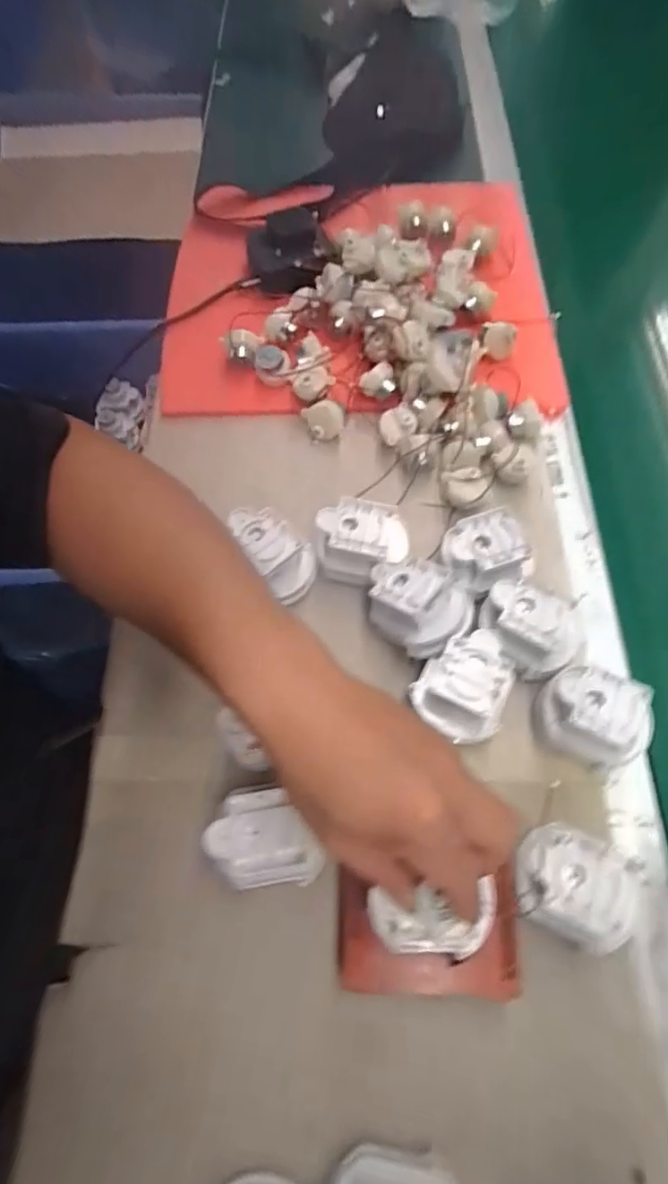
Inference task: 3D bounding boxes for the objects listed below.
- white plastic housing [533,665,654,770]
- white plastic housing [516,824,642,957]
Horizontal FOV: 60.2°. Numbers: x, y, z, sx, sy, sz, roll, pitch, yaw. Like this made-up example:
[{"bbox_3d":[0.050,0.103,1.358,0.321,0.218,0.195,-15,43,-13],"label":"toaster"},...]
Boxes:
[{"bbox_3d":[0.172,0.083,0.391,0.067,0.050,0.056,25,67,11],"label":"white plastic housing"},{"bbox_3d":[0.140,0.177,0.348,0.068,0.052,0.054,26,67,12],"label":"white plastic housing"}]

